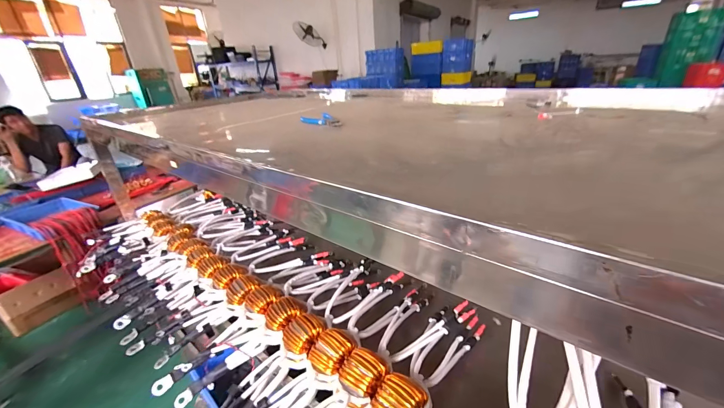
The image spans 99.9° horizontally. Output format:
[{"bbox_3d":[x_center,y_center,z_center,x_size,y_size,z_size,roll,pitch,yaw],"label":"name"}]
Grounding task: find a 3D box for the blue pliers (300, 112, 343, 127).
[{"bbox_3d":[-0.093,-0.181,0.663,0.067,0.010,0.142,-12,25,-15],"label":"blue pliers"}]

